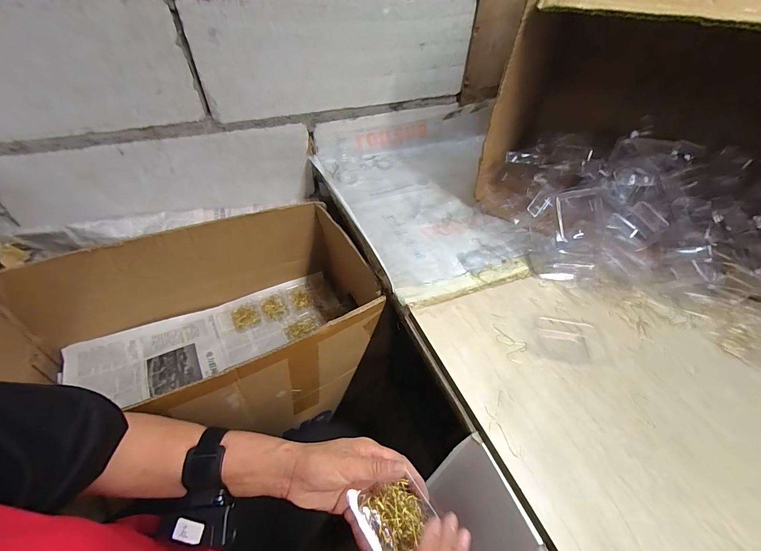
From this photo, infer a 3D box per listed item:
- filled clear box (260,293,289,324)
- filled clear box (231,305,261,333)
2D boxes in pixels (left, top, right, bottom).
[{"bbox_3d":[-0.253,0.077,0.796,0.060,0.020,0.076,-16,48,-17],"label":"filled clear box"},{"bbox_3d":[-0.316,0.097,0.784,0.061,0.018,0.070,-19,49,-19],"label":"filled clear box"}]

